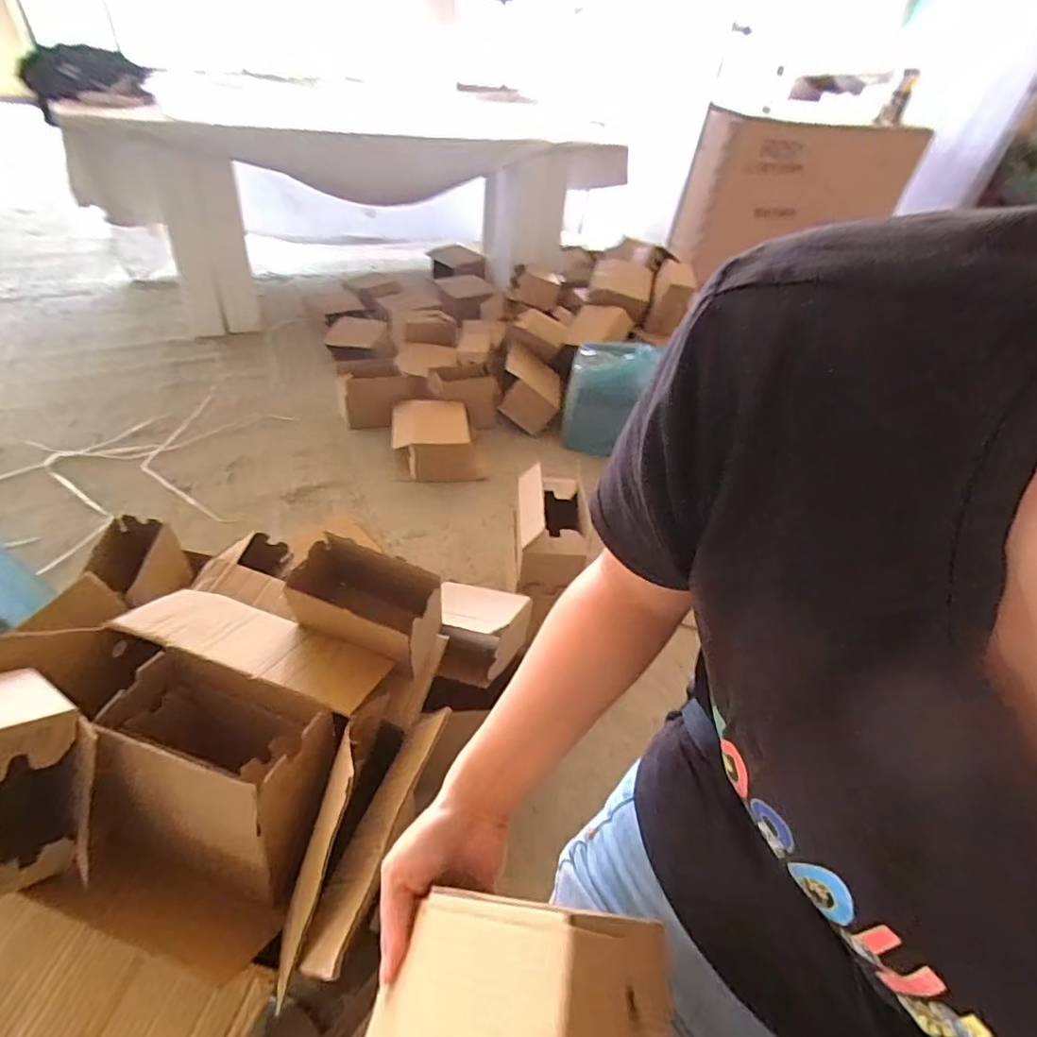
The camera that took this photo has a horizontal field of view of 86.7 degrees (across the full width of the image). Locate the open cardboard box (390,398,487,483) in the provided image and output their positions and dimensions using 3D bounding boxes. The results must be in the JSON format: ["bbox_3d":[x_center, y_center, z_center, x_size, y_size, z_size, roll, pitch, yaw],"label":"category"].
[{"bbox_3d":[-0.238,-0.227,1.621,0.259,0.158,0.206,-4,47,-11],"label":"open cardboard box"}]

